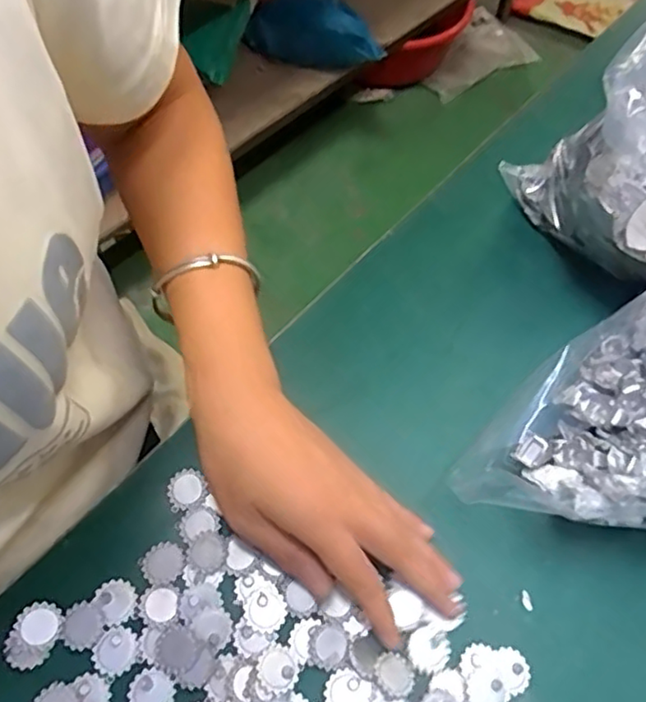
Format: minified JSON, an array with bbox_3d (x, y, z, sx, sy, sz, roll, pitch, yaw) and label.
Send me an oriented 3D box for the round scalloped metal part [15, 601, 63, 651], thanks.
[{"bbox_3d":[-0.134,0.130,0.297,0.020,0.008,0.019,2,60,-3],"label":"round scalloped metal part"}]

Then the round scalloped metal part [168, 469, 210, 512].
[{"bbox_3d":[-0.074,0.075,0.335,0.018,0.004,0.021,-13,62,-11],"label":"round scalloped metal part"}]

